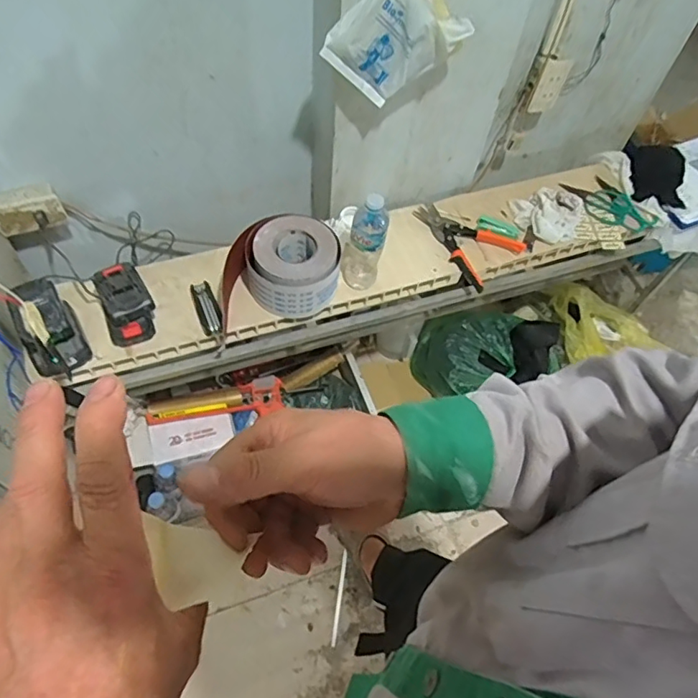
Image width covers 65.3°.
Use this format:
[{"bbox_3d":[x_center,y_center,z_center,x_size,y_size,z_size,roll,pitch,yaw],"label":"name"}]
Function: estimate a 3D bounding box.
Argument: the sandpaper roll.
[{"bbox_3d":[-0.129,-0.152,1.019,0.224,0.103,0.165,-7,59,-9],"label":"sandpaper roll"}]

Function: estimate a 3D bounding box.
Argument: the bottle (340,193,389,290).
[{"bbox_3d":[0.028,-0.197,1.000,0.073,0.211,0.067,6,58,-1],"label":"bottle"}]

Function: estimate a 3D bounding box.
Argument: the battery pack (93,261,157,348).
[{"bbox_3d":[-0.394,-0.073,0.959,0.087,0.098,0.108,-29,65,-20],"label":"battery pack"}]

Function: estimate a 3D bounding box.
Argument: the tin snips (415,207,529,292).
[{"bbox_3d":[0.237,-0.238,1.145,0.222,0.018,0.147,41,64,19],"label":"tin snips"}]

